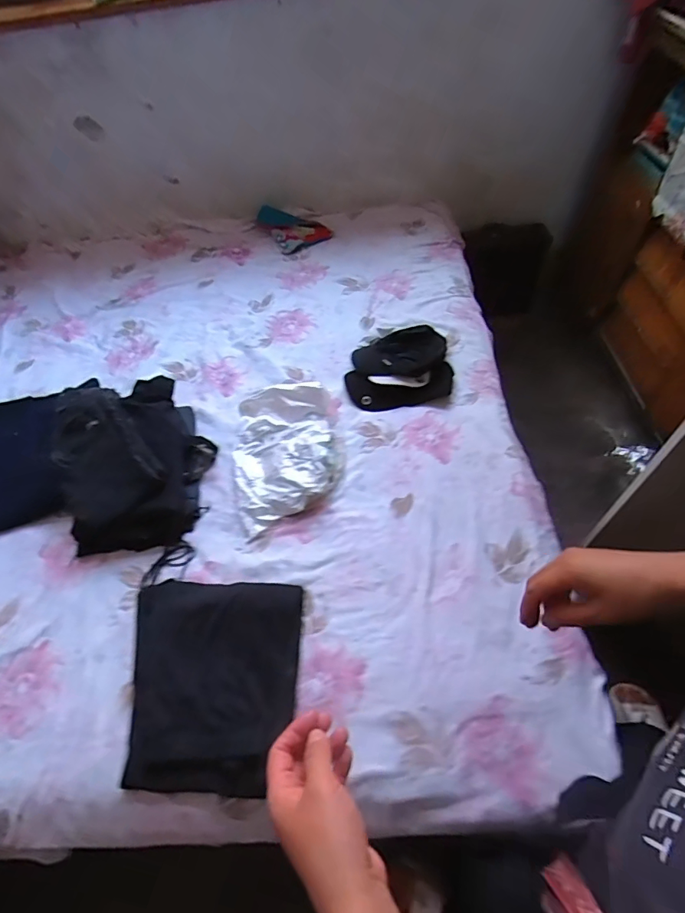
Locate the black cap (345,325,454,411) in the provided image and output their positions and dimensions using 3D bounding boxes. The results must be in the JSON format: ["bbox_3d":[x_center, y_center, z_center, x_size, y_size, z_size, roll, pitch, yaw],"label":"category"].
[{"bbox_3d":[0.148,-0.247,1.218,0.285,0.061,0.251,-11,54,-3],"label":"black cap"}]

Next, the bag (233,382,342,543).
[{"bbox_3d":[-0.131,-0.010,1.059,0.257,0.070,0.360,-11,55,-3],"label":"bag"}]

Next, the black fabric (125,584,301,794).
[{"bbox_3d":[-0.240,0.383,0.797,0.316,0.059,0.332,0,55,5],"label":"black fabric"}]

